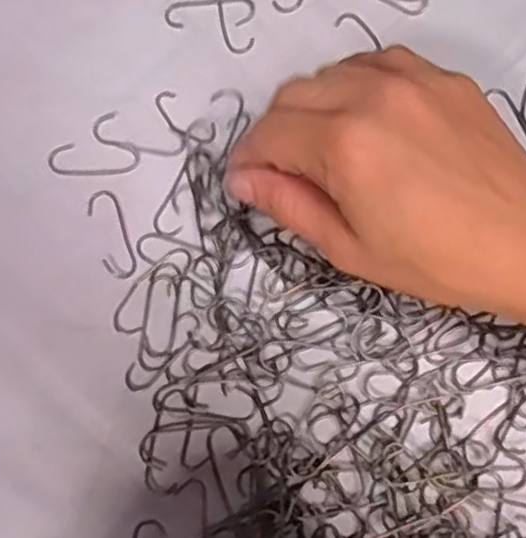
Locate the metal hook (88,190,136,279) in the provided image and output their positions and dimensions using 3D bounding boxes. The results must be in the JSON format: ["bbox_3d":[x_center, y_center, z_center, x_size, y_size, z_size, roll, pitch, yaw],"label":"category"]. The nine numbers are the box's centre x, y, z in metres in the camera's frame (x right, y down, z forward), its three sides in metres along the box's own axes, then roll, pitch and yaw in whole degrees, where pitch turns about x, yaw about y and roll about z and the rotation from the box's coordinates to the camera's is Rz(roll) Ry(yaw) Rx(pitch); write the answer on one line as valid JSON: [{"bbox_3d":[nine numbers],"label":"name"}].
[{"bbox_3d":[-0.068,-0.016,0.324,0.014,0.004,0.043,-18,75,-4],"label":"metal hook"}]

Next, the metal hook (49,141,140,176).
[{"bbox_3d":[-0.078,-0.052,0.333,0.041,0.004,0.016,-2,75,1],"label":"metal hook"}]

